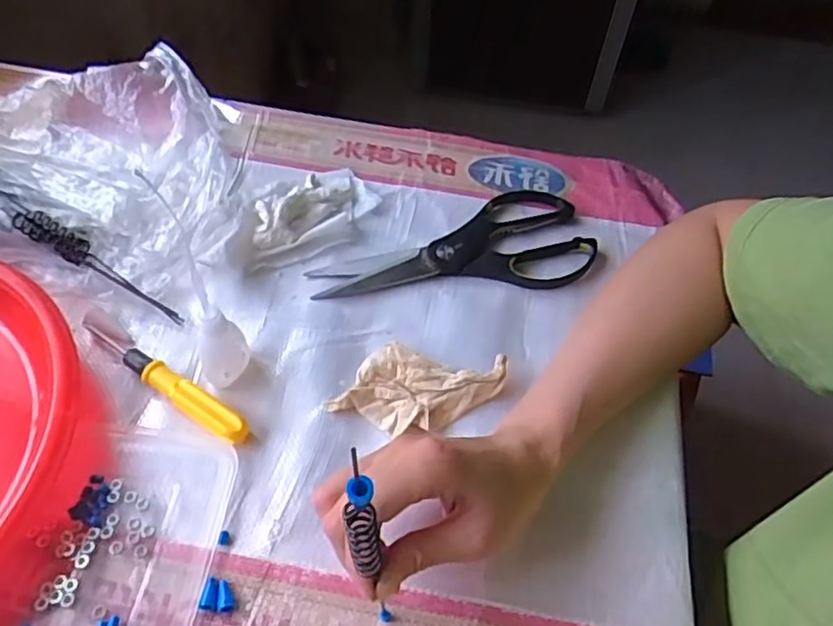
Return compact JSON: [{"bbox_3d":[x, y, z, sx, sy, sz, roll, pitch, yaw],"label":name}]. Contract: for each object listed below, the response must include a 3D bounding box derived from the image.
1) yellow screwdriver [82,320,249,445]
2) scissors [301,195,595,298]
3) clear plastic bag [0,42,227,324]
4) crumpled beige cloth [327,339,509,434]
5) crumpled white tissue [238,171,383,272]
[{"bbox_3d":[-0.165,0.042,0.421,0.142,0.017,0.016,30,56,17],"label":"yellow screwdriver"},{"bbox_3d":[0.029,-0.053,0.510,0.215,0.013,0.096,-7,54,-10],"label":"scissors"},{"bbox_3d":[-0.283,-0.100,0.465,0.271,0.102,0.173,0,53,-4],"label":"clear plastic bag"},{"bbox_3d":[0.002,0.051,0.426,0.104,0.019,0.059,11,53,4],"label":"crumpled beige cloth"},{"bbox_3d":[-0.084,-0.076,0.510,0.059,0.024,0.126,35,58,20],"label":"crumpled white tissue"}]

